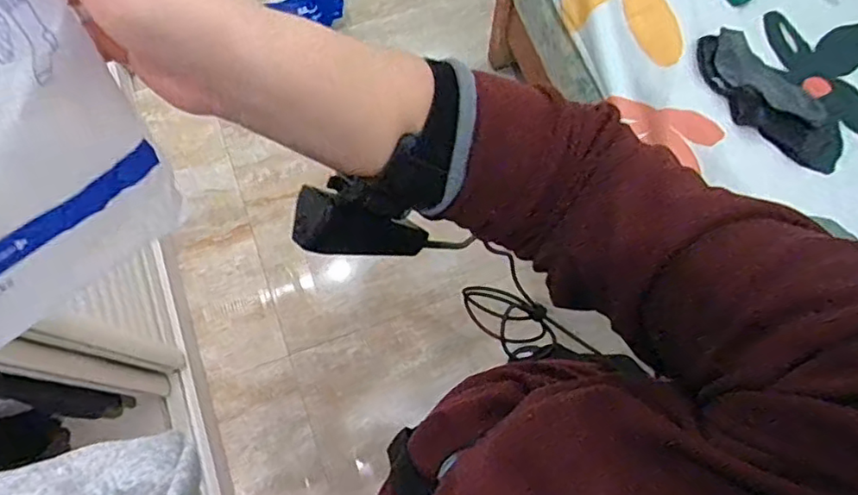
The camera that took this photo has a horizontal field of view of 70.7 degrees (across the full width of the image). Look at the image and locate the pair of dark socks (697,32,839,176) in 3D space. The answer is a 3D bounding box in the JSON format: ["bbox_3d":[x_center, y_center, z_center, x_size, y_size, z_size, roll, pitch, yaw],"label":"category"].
[{"bbox_3d":[0.523,-0.232,0.916,0.125,0.037,0.269,-31,75,-10],"label":"pair of dark socks"}]

